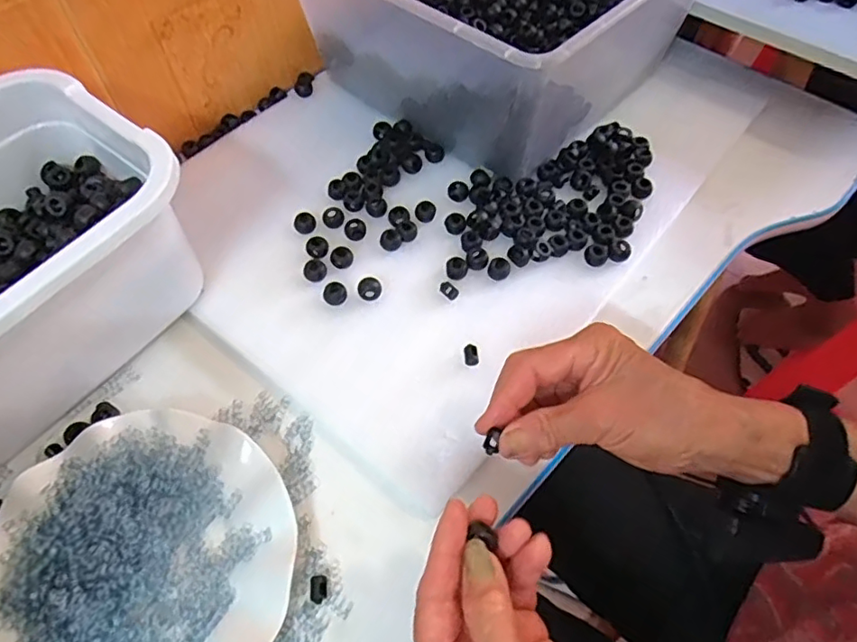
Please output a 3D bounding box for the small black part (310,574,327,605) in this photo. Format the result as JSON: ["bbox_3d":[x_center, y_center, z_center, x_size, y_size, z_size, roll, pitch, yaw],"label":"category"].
[{"bbox_3d":[-0.064,0.156,0.337,0.009,0.006,0.015,-3,57,-1],"label":"small black part"}]

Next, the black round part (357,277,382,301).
[{"bbox_3d":[-0.044,-0.024,0.439,0.018,0.010,0.015,-11,57,-6],"label":"black round part"}]

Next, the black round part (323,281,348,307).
[{"bbox_3d":[-0.070,-0.021,0.439,0.016,0.008,0.017,0,57,0],"label":"black round part"}]

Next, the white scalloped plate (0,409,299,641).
[{"bbox_3d":[-0.170,0.142,0.333,0.175,0.027,0.178,0,57,0],"label":"white scalloped plate"}]

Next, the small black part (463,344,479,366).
[{"bbox_3d":[0.030,0.024,0.409,0.010,0.005,0.016,-8,57,-5],"label":"small black part"}]

